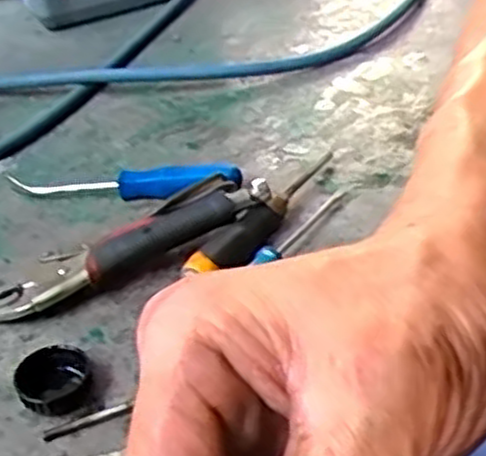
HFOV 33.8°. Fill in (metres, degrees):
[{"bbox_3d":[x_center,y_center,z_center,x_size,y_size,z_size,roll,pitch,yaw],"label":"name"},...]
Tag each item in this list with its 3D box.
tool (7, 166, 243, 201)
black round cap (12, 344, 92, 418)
[{"bbox_3d":[-0.101,-0.037,0.659,0.199,0.027,0.018,2,37,12],"label":"tool"},{"bbox_3d":[-0.116,0.092,0.491,0.045,0.019,0.045,-4,36,3],"label":"black round cap"}]

